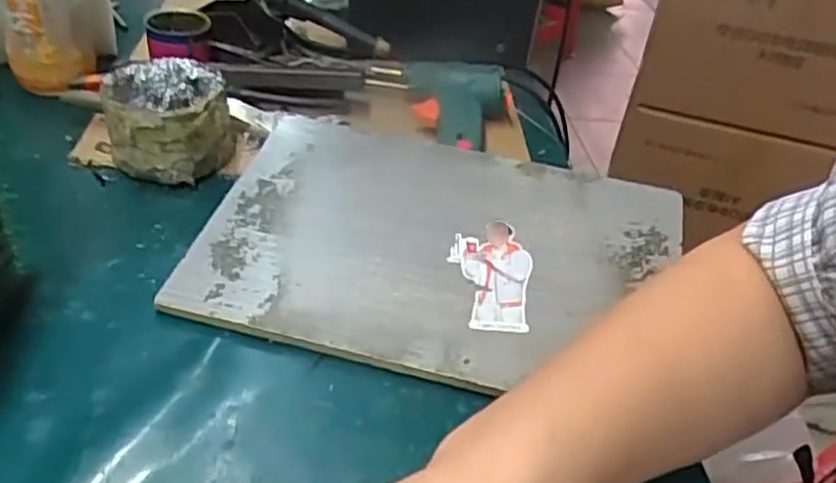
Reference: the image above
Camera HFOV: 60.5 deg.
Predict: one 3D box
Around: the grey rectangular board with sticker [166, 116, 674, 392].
[{"bbox_3d":[0.012,0.000,0.460,0.288,0.007,0.192,13,46,8],"label":"grey rectangular board with sticker"}]

